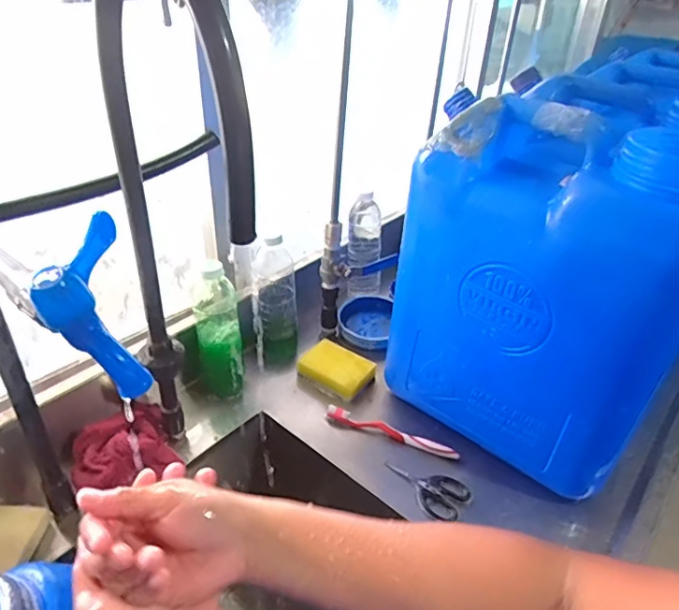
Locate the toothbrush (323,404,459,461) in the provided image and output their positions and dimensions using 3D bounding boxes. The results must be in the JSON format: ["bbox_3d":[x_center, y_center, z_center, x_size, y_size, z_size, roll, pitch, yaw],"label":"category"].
[{"bbox_3d":[0.069,0.173,0.713,0.187,0.015,0.018,14,35,17],"label":"toothbrush"}]

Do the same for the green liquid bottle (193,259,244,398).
[{"bbox_3d":[-0.168,0.045,0.733,0.059,0.170,0.052,-5,34,-12],"label":"green liquid bottle"}]

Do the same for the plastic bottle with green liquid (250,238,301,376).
[{"bbox_3d":[-0.097,0.000,0.802,0.068,0.209,0.068,-2,34,-7],"label":"plastic bottle with green liquid"}]

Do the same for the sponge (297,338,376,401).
[{"bbox_3d":[-0.004,0.098,0.800,0.099,0.039,0.073,24,39,29],"label":"sponge"}]

